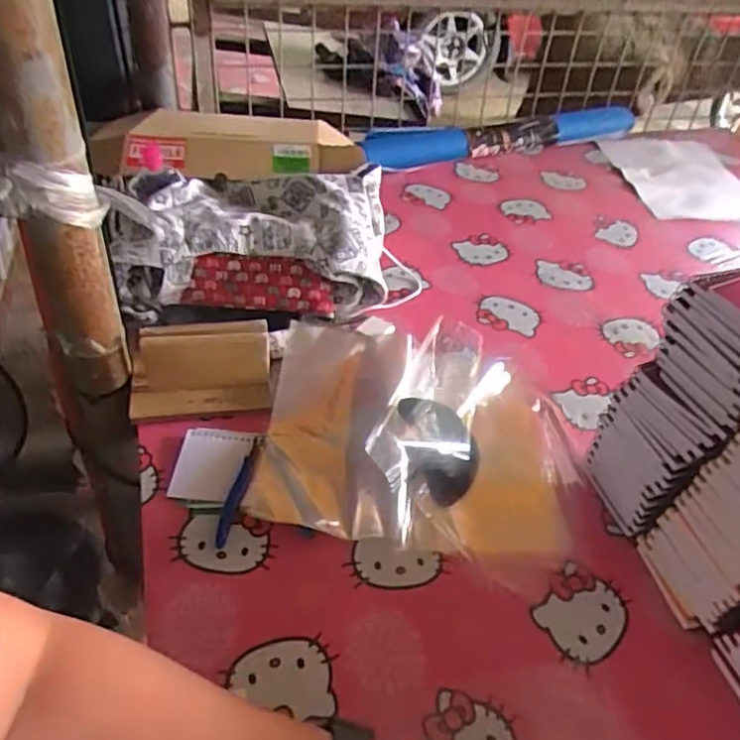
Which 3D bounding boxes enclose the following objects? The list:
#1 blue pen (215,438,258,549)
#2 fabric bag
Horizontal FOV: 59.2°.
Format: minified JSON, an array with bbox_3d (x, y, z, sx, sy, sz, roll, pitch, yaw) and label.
[{"bbox_3d":[-0.124,0.111,0.614,0.016,0.012,0.117,10,44,6],"label":"blue pen"},{"bbox_3d":[-0.135,-0.156,0.831,0.360,0.122,0.203,-2,44,-7],"label":"fabric bag"}]

